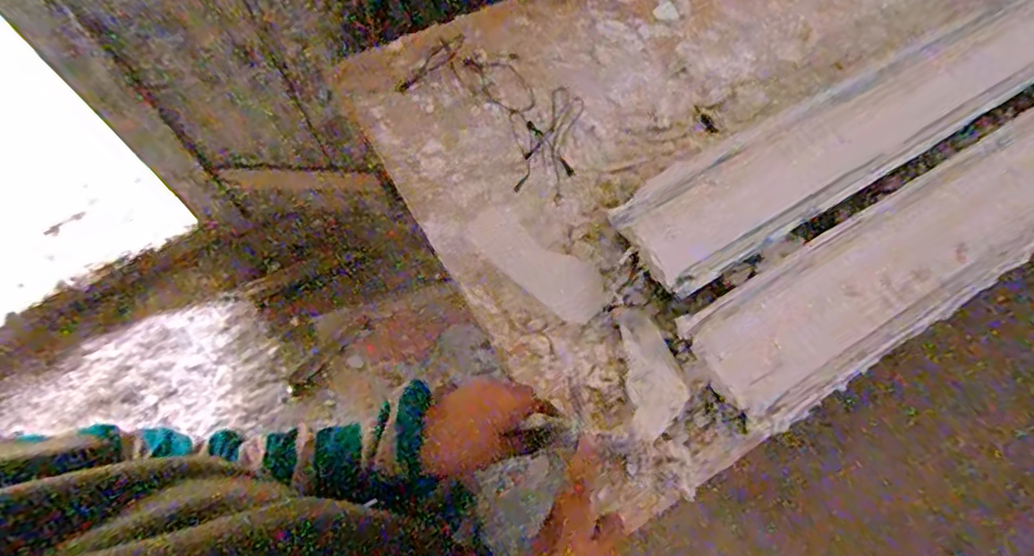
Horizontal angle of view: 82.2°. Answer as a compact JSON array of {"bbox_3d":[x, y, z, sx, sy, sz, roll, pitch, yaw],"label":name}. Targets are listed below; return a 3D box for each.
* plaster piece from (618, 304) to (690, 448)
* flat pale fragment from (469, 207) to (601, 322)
[{"bbox_3d":[0.126,0.087,0.545,0.052,0.020,0.117,-3,65,-4],"label":"plaster piece"},{"bbox_3d":[0.018,-0.014,0.585,0.150,0.013,0.054,36,68,13],"label":"flat pale fragment"}]

